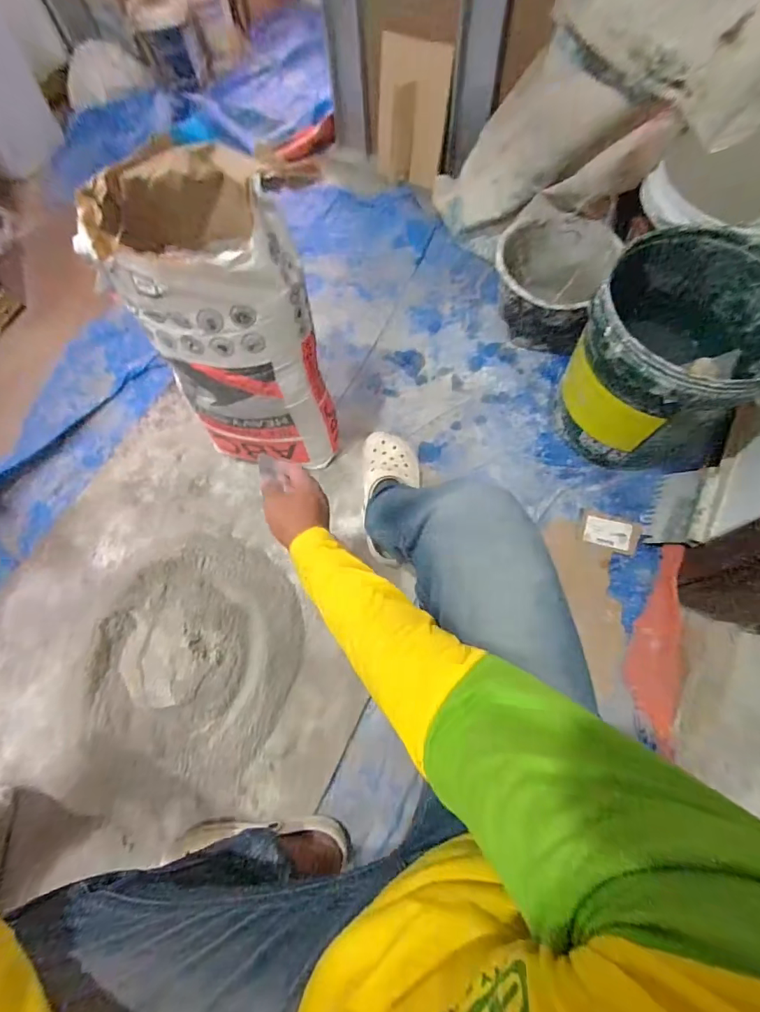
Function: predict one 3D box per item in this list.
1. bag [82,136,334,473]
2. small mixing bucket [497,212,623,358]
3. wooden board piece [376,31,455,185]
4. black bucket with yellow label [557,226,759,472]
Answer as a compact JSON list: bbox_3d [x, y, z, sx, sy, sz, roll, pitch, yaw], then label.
[{"bbox_3d":[-0.229,-0.273,0.728,0.261,0.443,0.230,-1,69,3],"label":"bag"},{"bbox_3d":[0.367,-0.480,0.969,0.241,0.169,0.228,-1,69,3],"label":"small mixing bucket"},{"bbox_3d":[0.081,-1.008,1.134,0.179,0.277,0.015,19,54,10],"label":"wooden board piece"},{"bbox_3d":[0.500,-0.253,0.779,0.300,0.278,0.286,-1,69,3],"label":"black bucket with yellow label"}]

